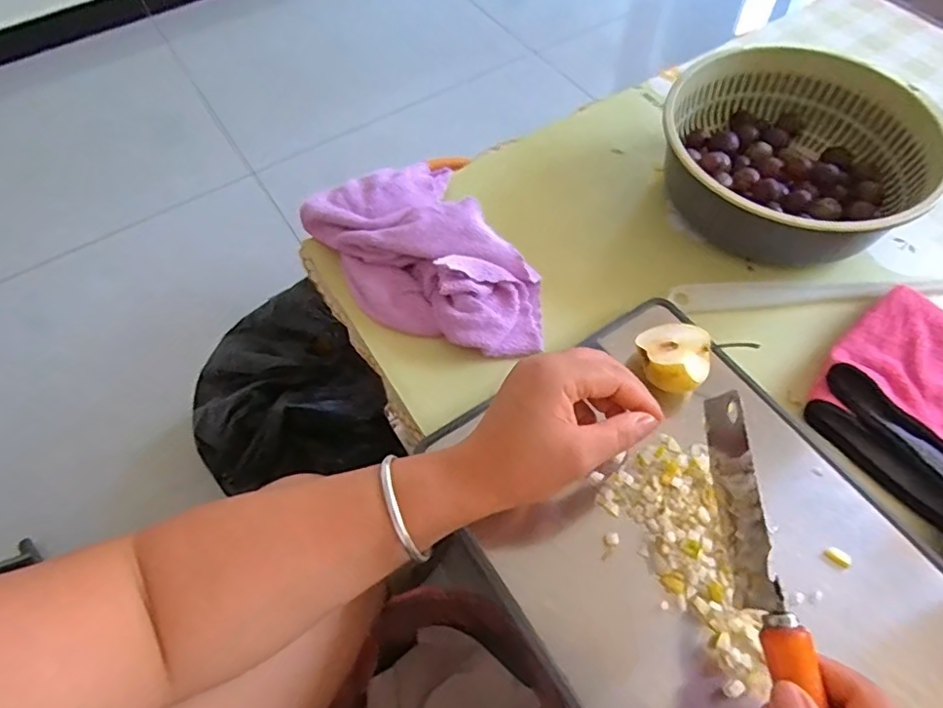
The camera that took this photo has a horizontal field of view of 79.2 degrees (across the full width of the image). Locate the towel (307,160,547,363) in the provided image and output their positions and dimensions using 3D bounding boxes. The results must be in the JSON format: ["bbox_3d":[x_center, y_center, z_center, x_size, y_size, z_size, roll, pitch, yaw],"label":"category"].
[{"bbox_3d":[-0.039,-0.087,0.478,0.138,0.049,0.233,-30,63,-15],"label":"towel"}]

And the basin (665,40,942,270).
[{"bbox_3d":[0.286,-0.180,0.513,0.210,0.082,0.196,-1,60,2],"label":"basin"}]

